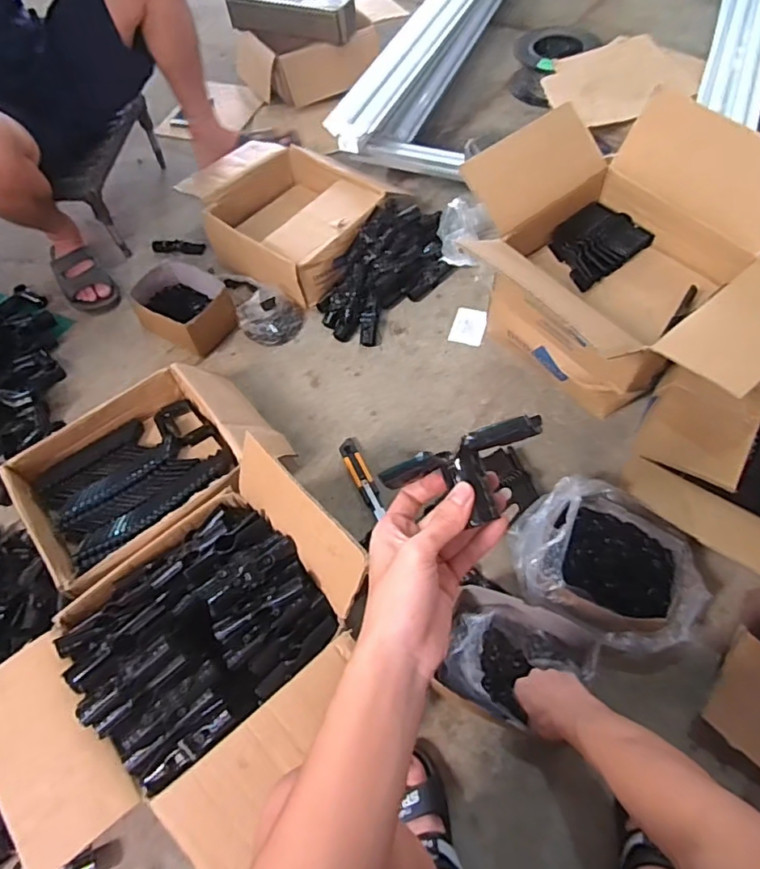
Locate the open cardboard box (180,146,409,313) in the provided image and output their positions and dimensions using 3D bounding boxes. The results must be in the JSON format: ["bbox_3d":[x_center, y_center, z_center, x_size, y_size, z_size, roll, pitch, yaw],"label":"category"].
[{"bbox_3d":[-0.213,-0.514,1.319,0.431,0.138,0.370,29,65,21],"label":"open cardboard box"}]

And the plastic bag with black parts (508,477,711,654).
[{"bbox_3d":[0.338,0.202,0.849,0.279,0.118,0.214,38,68,24],"label":"plastic bag with black parts"}]

